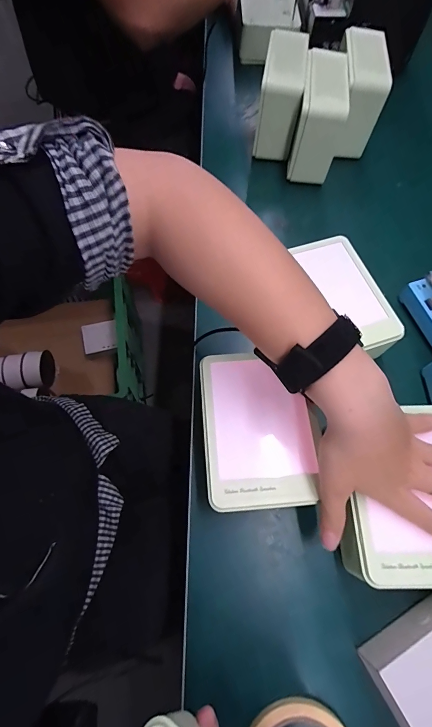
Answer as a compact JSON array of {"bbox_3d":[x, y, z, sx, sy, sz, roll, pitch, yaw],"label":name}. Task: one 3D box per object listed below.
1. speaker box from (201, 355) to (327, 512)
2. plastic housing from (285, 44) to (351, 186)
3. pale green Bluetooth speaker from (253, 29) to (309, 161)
[{"bbox_3d":[0.041,0.066,0.318,0.102,0.054,0.132,-3,66,-3],"label":"speaker box"},{"bbox_3d":[0.143,-0.341,0.470,0.061,0.105,0.132,12,66,4],"label":"plastic housing"},{"bbox_3d":[0.094,-0.391,0.488,0.052,0.098,0.141,9,66,2],"label":"pale green Bluetooth speaker"}]

